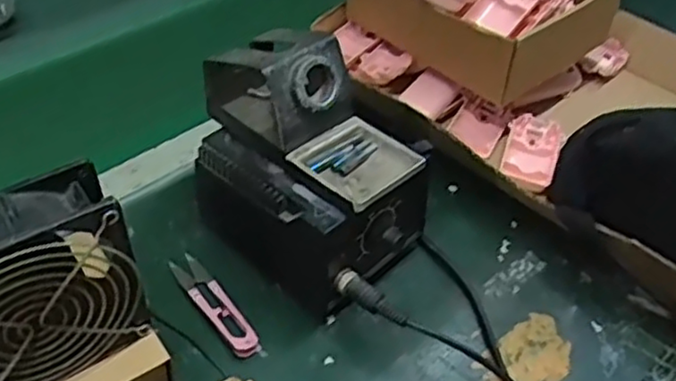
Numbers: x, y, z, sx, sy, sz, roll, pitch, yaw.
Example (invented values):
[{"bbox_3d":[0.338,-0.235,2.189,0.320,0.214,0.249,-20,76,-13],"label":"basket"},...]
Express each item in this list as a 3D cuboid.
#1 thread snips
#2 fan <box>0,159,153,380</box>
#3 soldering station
[{"bbox_3d":[-0.091,0.082,0.529,0.022,0.011,0.104,-27,54,-28],"label":"thread snips"},{"bbox_3d":[-0.171,0.056,0.384,0.116,0.114,0.044,-25,53,-27],"label":"fan"},{"bbox_3d":[-0.023,-0.016,0.519,0.180,0.156,0.097,37,53,27],"label":"soldering station"}]

